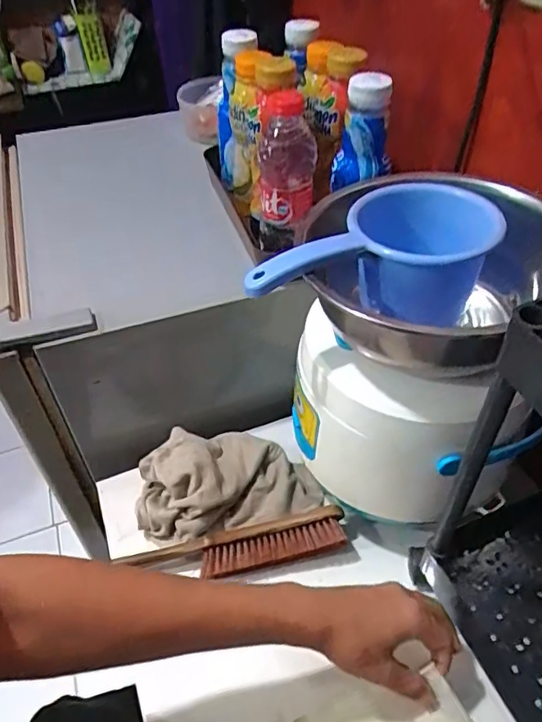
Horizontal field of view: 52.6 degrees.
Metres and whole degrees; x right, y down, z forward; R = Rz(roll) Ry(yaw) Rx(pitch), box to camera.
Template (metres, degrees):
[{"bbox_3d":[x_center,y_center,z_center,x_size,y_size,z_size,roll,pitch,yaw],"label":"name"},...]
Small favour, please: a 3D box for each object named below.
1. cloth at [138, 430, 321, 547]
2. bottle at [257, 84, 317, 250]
[{"bbox_3d":[-0.047,0.126,0.599,0.189,0.061,0.124,-13,47,-11],"label":"cloth"},{"bbox_3d":[0.015,-0.184,0.546,0.054,0.146,0.058,-1,46,2],"label":"bottle"}]

